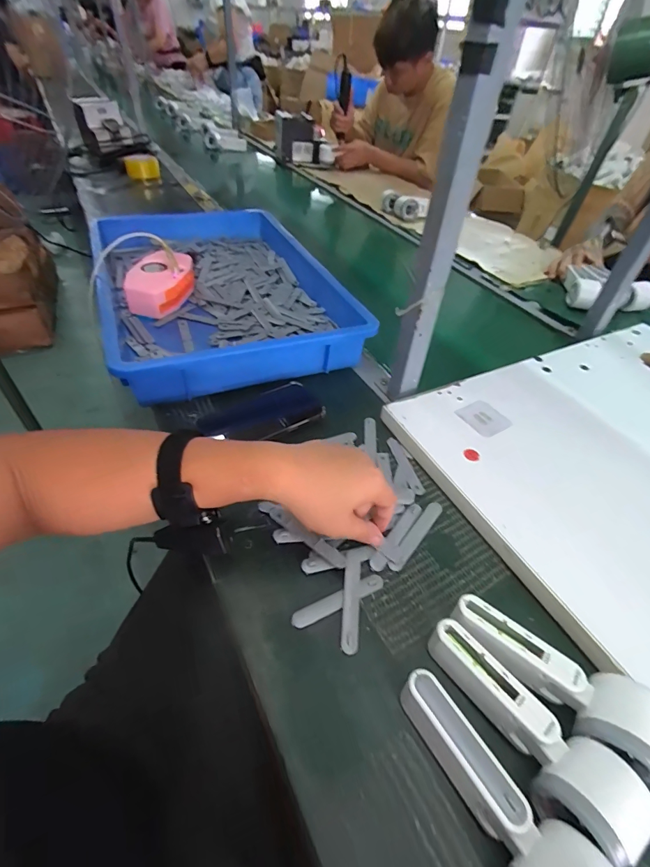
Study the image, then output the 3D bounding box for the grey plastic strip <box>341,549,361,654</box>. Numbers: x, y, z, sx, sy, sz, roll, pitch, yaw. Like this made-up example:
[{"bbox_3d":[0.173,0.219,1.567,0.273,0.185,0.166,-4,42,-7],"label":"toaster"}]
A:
[{"bbox_3d":[0.025,0.158,0.390,0.016,0.006,0.096,6,46,1],"label":"grey plastic strip"}]

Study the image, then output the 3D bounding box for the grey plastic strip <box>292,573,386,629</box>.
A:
[{"bbox_3d":[0.014,0.160,0.389,0.096,0.004,0.016,-18,50,-20],"label":"grey plastic strip"}]

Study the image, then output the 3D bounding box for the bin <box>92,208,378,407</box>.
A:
[{"bbox_3d":[-0.195,-0.274,0.732,0.382,0.083,0.555,-15,49,-18],"label":"bin"}]

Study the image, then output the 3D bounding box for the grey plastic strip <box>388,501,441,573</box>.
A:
[{"bbox_3d":[0.099,0.111,0.442,0.015,0.004,0.097,38,57,15],"label":"grey plastic strip"}]

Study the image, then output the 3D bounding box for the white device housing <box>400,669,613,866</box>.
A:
[{"bbox_3d":[0.115,0.248,0.274,0.057,0.051,0.171,-23,52,-24],"label":"white device housing"}]

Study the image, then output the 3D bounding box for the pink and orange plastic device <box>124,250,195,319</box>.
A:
[{"bbox_3d":[-0.294,-0.270,0.732,0.087,0.064,0.133,8,46,3],"label":"pink and orange plastic device"}]

